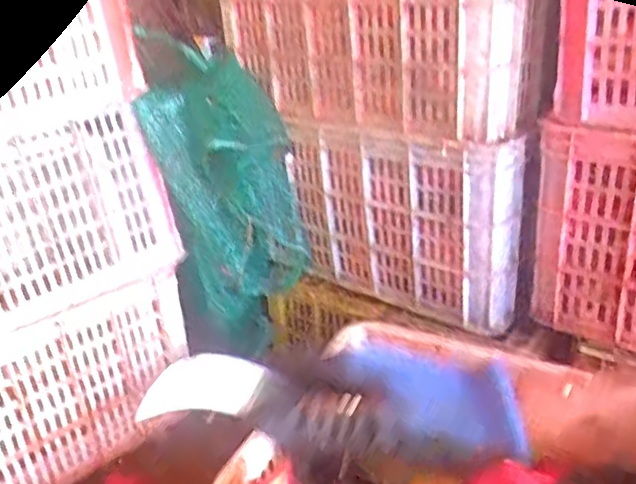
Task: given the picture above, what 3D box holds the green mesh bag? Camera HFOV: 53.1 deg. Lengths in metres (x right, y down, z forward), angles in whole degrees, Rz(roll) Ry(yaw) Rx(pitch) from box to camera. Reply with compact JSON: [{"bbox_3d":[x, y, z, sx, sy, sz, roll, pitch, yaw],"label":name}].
[{"bbox_3d":[-0.147,-0.059,1.076,0.221,0.523,0.115,0,26,11],"label":"green mesh bag"}]

